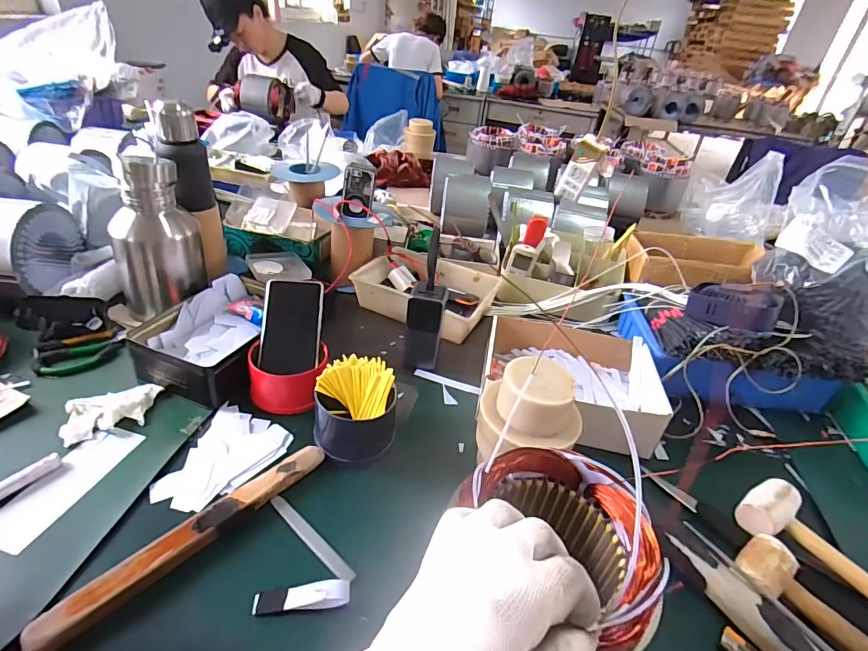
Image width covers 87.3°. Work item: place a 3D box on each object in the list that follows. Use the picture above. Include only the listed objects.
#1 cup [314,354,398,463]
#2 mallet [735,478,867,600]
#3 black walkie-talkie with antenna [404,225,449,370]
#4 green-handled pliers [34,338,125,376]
[{"bbox_3d":[-0.096,0.104,0.569,0.094,0.088,0.090,4,35,-3],"label":"cup"},{"bbox_3d":[0.422,0.245,0.487,0.083,0.035,0.170,-18,42,-31],"label":"mallet"},{"bbox_3d":[-0.008,-0.028,0.674,0.057,0.198,0.047,11,35,7],"label":"black walkie-talkie with antenna"},{"bbox_3d":[-0.493,0.043,0.629,0.102,0.009,0.058,-10,38,-22],"label":"green-handled pliers"}]

